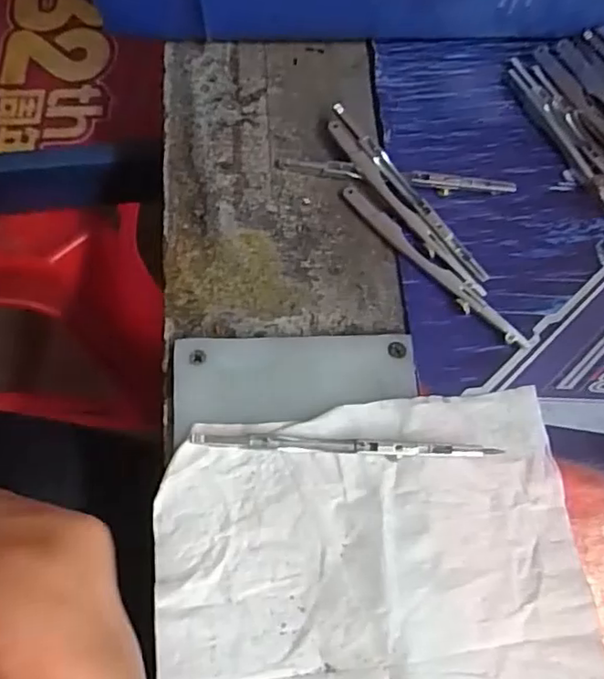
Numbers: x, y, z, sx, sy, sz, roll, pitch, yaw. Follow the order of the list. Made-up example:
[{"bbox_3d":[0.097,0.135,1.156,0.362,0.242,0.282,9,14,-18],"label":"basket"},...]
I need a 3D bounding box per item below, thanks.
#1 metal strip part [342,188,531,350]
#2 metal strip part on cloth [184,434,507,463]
[{"bbox_3d":[0.053,-0.032,0.260,0.008,0.007,0.100,-41,73,-13],"label":"metal strip part"},{"bbox_3d":[0.015,0.039,0.225,0.108,0.010,0.005,3,69,2],"label":"metal strip part on cloth"}]

